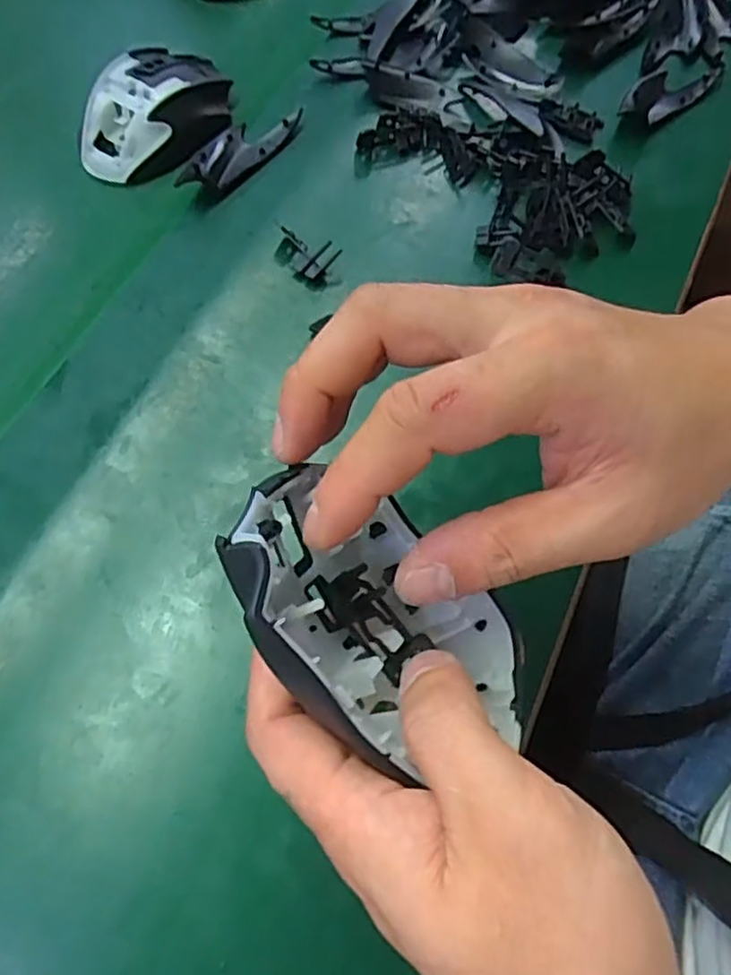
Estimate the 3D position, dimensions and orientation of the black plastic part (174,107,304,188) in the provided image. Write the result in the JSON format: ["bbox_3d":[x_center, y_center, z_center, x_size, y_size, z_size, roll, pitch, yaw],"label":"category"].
[{"bbox_3d":[-0.080,-0.218,0.446,0.030,0.017,0.096,32,67,13],"label":"black plastic part"}]

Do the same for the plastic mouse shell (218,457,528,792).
[{"bbox_3d":[0.005,0.042,0.221,0.069,0.047,0.109,-41,87,-16],"label":"plastic mouse shell"}]

